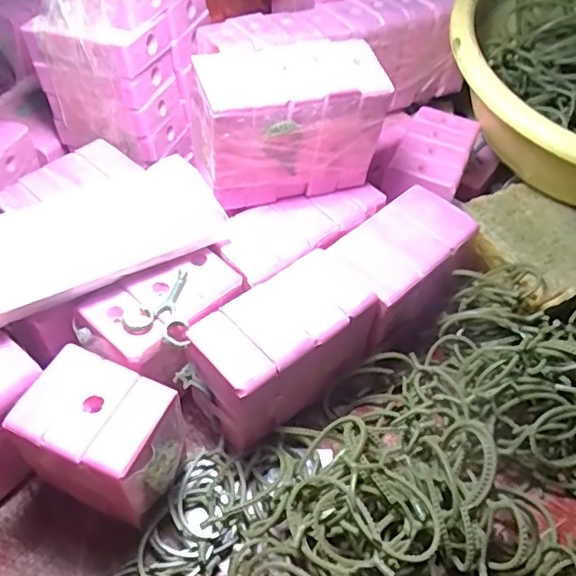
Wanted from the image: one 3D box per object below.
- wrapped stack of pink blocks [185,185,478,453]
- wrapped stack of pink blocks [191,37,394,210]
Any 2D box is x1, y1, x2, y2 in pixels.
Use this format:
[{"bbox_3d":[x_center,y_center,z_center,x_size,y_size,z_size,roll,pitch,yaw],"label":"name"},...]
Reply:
[{"bbox_3d":[0.031,0.011,0.304,0.171,0.059,0.052,-33,60,-25],"label":"wrapped stack of pink blocks"},{"bbox_3d":[-0.001,-0.086,0.302,0.096,0.076,0.052,-12,53,-12],"label":"wrapped stack of pink blocks"}]

